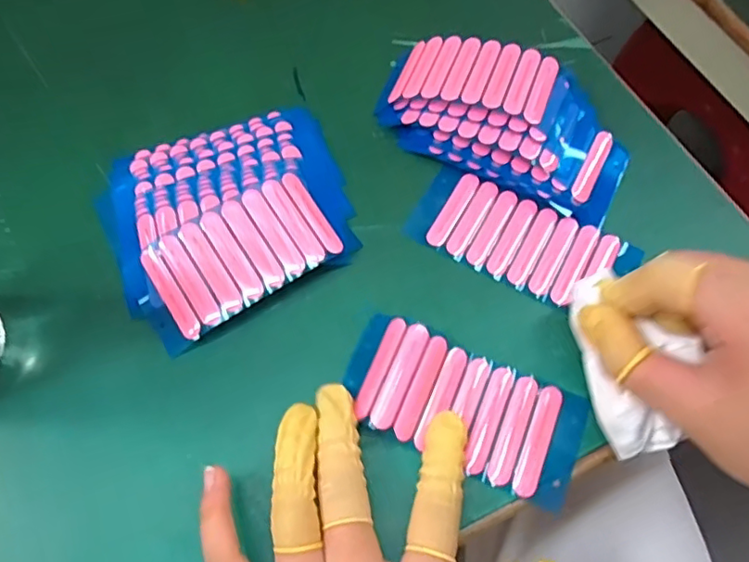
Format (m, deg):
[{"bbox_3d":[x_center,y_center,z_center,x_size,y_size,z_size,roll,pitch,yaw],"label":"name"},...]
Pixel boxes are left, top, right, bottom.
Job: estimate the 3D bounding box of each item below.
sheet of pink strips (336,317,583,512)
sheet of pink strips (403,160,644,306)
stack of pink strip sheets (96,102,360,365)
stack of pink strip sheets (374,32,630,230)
[{"bbox_3d":[0.041,0.058,0.269,0.109,0.014,0.054,26,67,7],"label":"sheet of pink strips"},{"bbox_3d":[0.078,-0.023,0.310,0.112,0.007,0.052,28,67,12],"label":"sheet of pink strips"},{"bbox_3d":[-0.077,-0.039,0.308,0.129,0.020,0.120,-23,67,-11],"label":"stack of pink strip sheets"},{"bbox_3d":[0.076,-0.095,0.329,0.143,0.032,0.077,27,67,12],"label":"stack of pink strip sheets"}]

